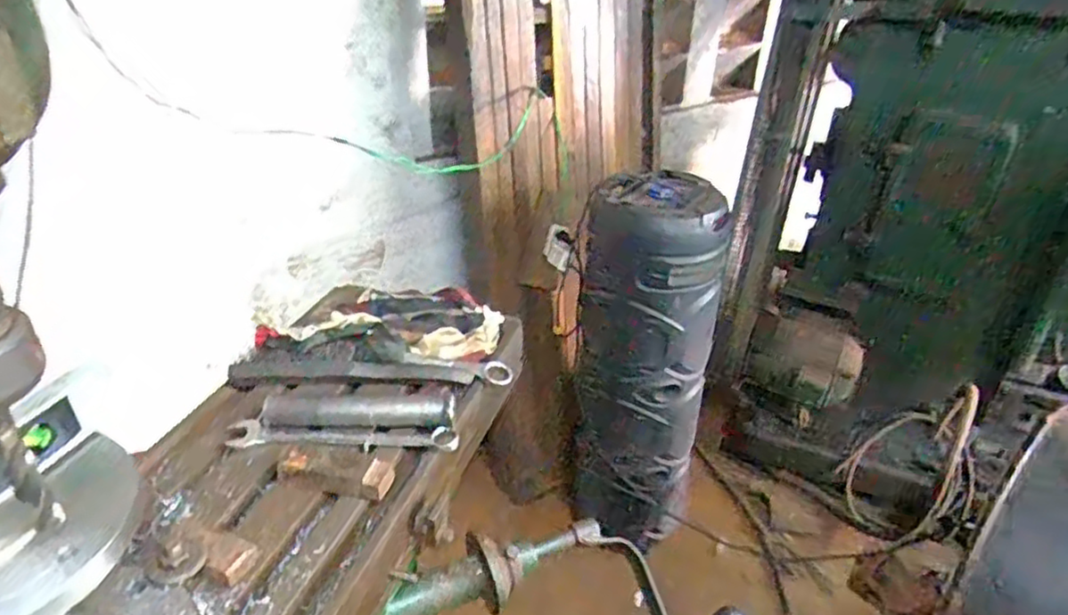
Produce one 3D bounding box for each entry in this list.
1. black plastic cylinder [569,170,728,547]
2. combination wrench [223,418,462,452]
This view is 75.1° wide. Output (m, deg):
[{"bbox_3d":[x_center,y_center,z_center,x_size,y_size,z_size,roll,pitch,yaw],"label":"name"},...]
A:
[{"bbox_3d":[0.235,0.136,1.587,0.283,0.823,0.261,-3,33,-6],"label":"black plastic cylinder"},{"bbox_3d":[-0.188,0.129,0.683,0.224,0.013,0.037,3,33,2],"label":"combination wrench"}]

